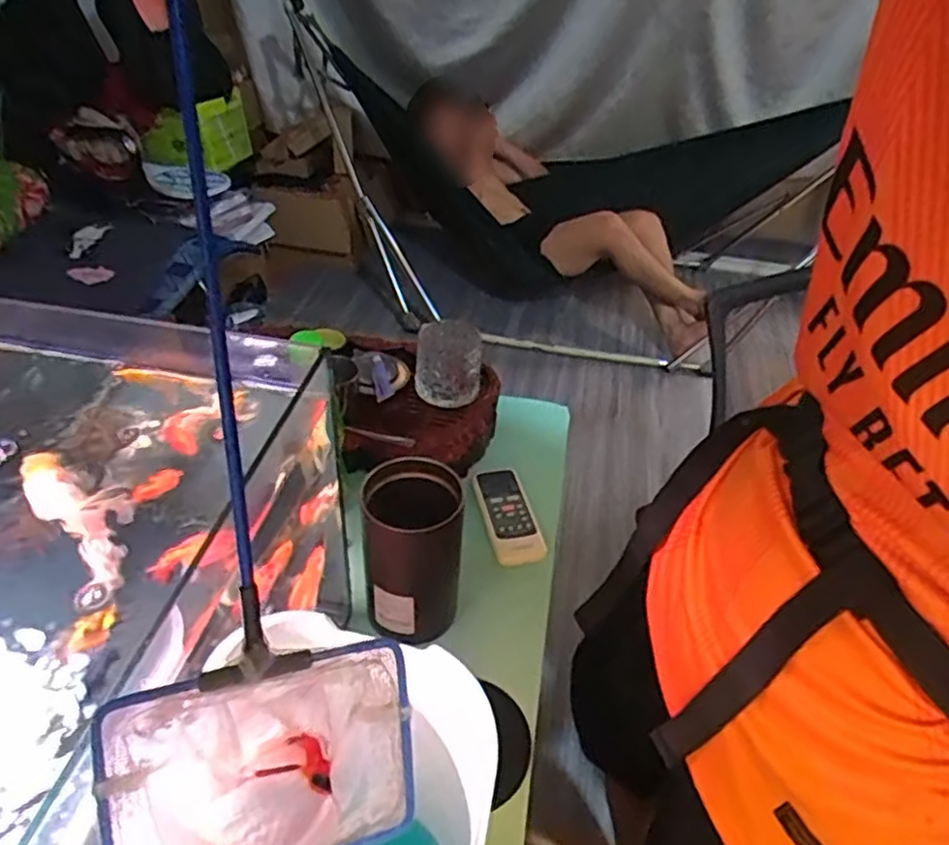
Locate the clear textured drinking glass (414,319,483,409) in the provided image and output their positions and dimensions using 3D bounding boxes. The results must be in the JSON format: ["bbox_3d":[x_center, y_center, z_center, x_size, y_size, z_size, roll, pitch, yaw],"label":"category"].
[{"bbox_3d":[-0.033,-0.073,0.873,0.082,0.077,0.076,2,39,-4],"label":"clear textured drinking glass"}]

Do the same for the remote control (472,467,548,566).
[{"bbox_3d":[0.036,0.099,0.760,0.057,0.010,0.136,-7,41,-14],"label":"remote control"}]

